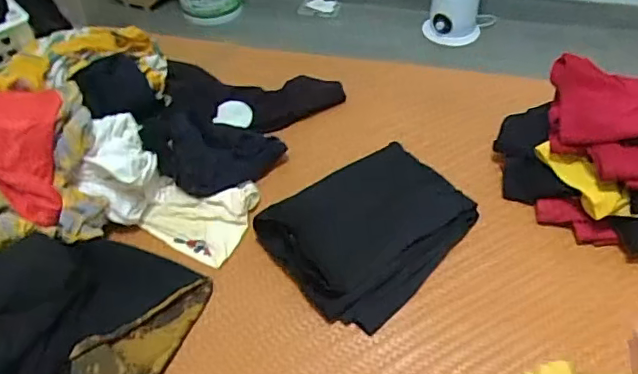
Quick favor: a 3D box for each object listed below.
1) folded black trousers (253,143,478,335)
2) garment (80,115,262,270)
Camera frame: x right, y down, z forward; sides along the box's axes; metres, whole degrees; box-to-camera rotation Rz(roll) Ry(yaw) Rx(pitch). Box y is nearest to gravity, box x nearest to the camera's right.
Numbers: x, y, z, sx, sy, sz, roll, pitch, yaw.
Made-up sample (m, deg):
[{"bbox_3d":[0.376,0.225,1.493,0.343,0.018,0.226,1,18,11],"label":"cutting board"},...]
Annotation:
[{"bbox_3d":[0.063,0.042,0.685,0.234,0.065,0.178,-36,55,-26],"label":"folded black trousers"},{"bbox_3d":[-0.198,0.005,0.715,0.221,0.076,0.110,35,52,-9],"label":"garment"}]

